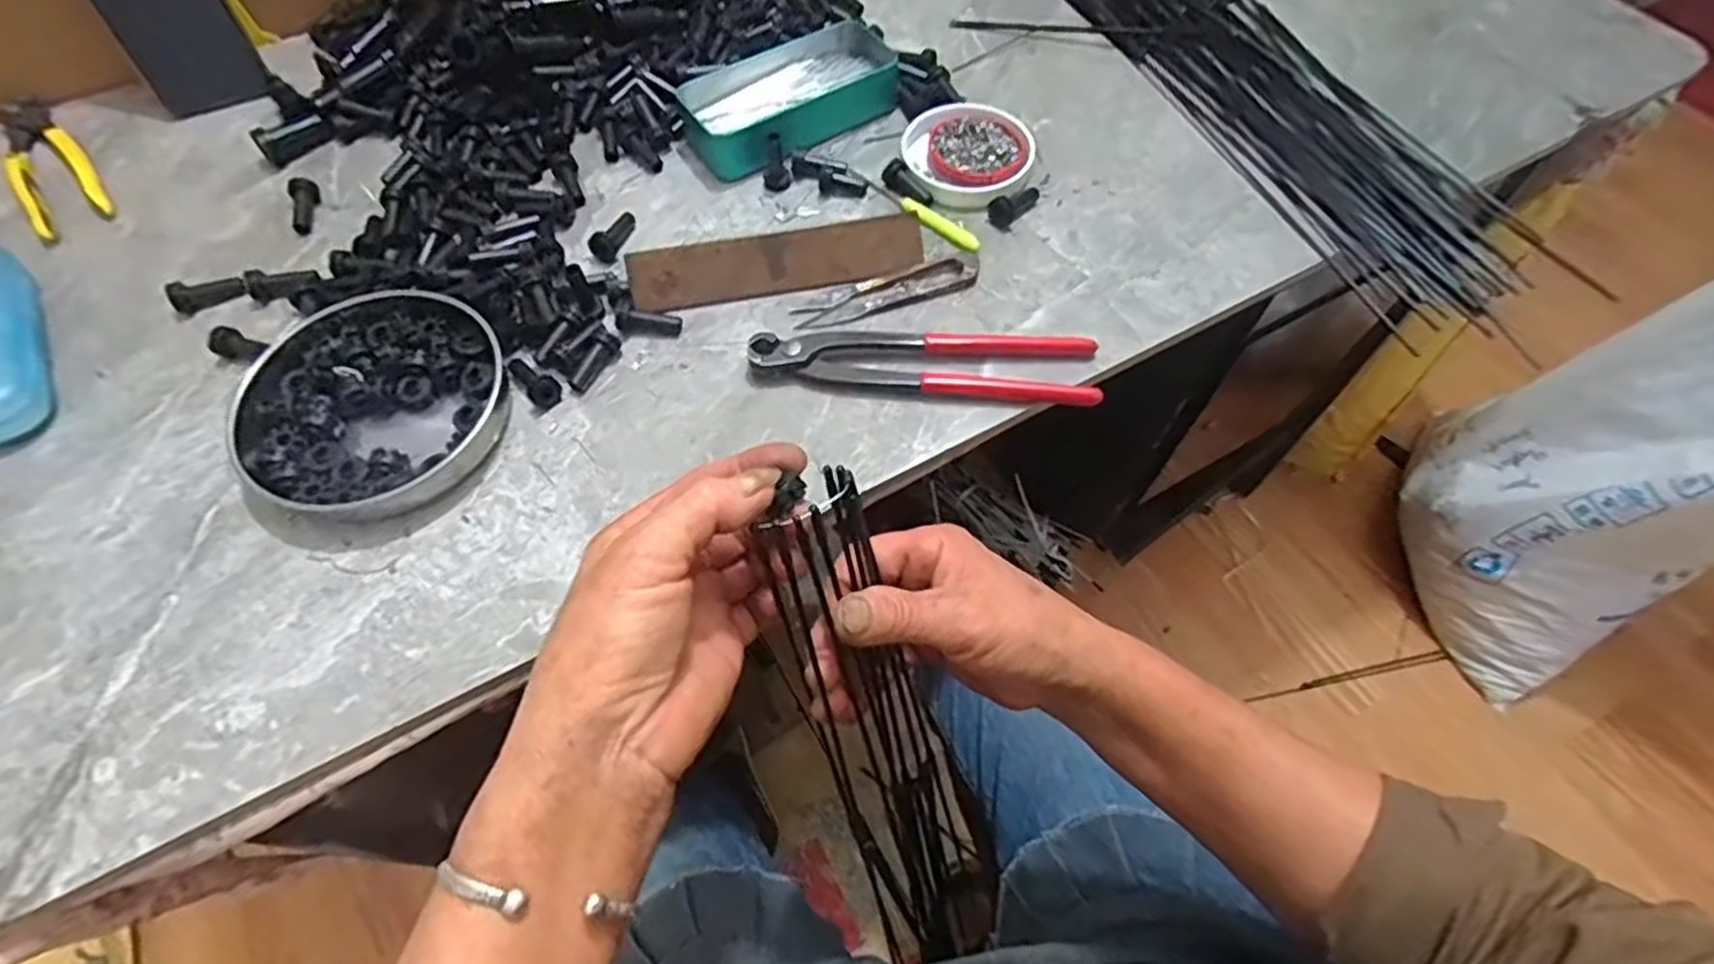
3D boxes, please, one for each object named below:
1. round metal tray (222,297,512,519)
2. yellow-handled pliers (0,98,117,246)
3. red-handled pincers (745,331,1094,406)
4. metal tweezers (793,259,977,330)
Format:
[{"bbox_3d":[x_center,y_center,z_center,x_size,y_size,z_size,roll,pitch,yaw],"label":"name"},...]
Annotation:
[{"bbox_3d":[-0.267,-0.046,0.425,0.139,0.022,0.133,0,61,0],"label":"round metal tray"},{"bbox_3d":[-0.566,-0.223,0.536,0.044,0.016,0.156,-35,67,-18],"label":"yellow-handled pliers"},{"bbox_3d":[0.038,-0.069,0.437,0.192,0.013,0.043,5,61,2],"label":"red-handled pincers"},{"bbox_3d":[0.020,-0.117,0.469,0.118,0.004,0.025,-18,62,-10],"label":"metal tweezers"}]

